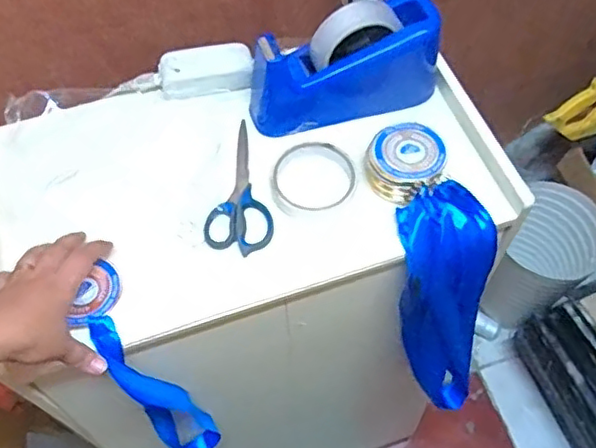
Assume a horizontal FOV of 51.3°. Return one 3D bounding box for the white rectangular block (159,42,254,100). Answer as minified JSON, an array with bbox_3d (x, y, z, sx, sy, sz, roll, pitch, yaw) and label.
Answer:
[{"bbox_3d":[-0.103,-0.174,0.700,0.102,0.026,0.049,-11,59,-5],"label":"white rectangular block"}]

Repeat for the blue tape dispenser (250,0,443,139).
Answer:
[{"bbox_3d":[0.052,-0.167,0.658,0.204,0.113,0.073,-22,61,-11],"label":"blue tape dispenser"}]

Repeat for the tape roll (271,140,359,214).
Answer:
[{"bbox_3d":[0.016,-0.055,0.635,0.086,0.019,0.088,-1,59,1],"label":"tape roll"}]

